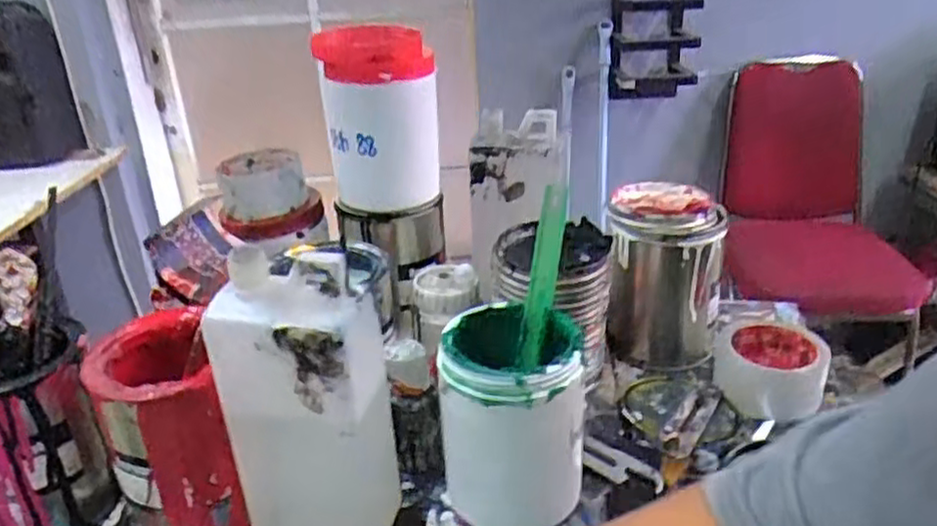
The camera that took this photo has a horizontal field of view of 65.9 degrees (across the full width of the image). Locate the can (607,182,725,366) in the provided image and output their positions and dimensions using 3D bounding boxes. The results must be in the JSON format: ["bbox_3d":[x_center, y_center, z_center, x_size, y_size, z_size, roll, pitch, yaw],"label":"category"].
[{"bbox_3d":[0.194,0.008,0.721,0.104,0.143,0.098,-2,26,1],"label":"can"}]

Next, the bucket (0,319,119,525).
[{"bbox_3d":[-0.336,0.131,0.556,0.098,0.141,0.097,-16,30,-23],"label":"bucket"}]

